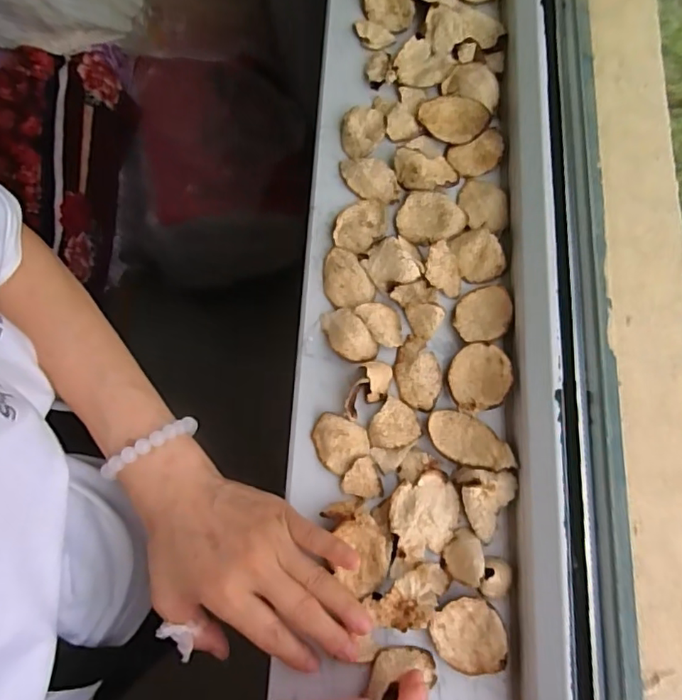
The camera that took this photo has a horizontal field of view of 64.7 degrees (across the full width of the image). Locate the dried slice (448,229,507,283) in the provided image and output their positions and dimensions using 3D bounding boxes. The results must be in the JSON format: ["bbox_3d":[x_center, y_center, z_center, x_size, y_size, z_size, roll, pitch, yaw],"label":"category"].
[{"bbox_3d":[0.104,-0.074,0.410,0.032,0.014,0.041,-27,76,-8],"label":"dried slice"}]

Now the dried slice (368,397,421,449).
[{"bbox_3d":[0.038,0.055,0.375,0.032,0.004,0.035,0,74,-1],"label":"dried slice"}]

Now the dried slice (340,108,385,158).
[{"bbox_3d":[0.018,-0.178,0.440,0.034,0.011,0.046,3,74,0],"label":"dried slice"}]

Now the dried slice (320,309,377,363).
[{"bbox_3d":[0.004,-0.011,0.393,0.028,0.010,0.046,-38,78,-11],"label":"dried slice"}]

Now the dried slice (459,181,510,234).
[{"bbox_3d":[0.114,-0.114,0.427,0.038,0.010,0.049,5,74,0],"label":"dried slice"}]

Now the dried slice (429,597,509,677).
[{"bbox_3d":[0.081,0.182,0.341,0.046,0.008,0.043,-1,74,-1],"label":"dried slice"}]

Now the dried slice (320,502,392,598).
[{"bbox_3d":[0.011,0.128,0.348,0.036,0.006,0.057,-12,75,-4],"label":"dried slice"}]

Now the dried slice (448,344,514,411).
[{"bbox_3d":[0.098,0.021,0.383,0.041,0.013,0.049,23,75,5],"label":"dried slice"}]

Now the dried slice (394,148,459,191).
[{"bbox_3d":[0.068,-0.143,0.428,0.051,0.014,0.036,10,74,2],"label":"dried slice"}]

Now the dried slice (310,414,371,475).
[{"bbox_3d":[-0.001,0.063,0.374,0.036,0.008,0.038,0,74,-1],"label":"dried slice"}]

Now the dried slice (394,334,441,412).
[{"bbox_3d":[0.056,0.016,0.387,0.032,0.006,0.054,-5,74,-2],"label":"dried slice"}]

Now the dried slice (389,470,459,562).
[{"bbox_3d":[0.056,0.109,0.356,0.050,0.009,0.048,0,74,-1],"label":"dried slice"}]

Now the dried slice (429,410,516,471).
[{"bbox_3d":[0.090,0.064,0.376,0.061,0.014,0.034,26,75,6],"label":"dried slice"}]

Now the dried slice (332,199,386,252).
[{"bbox_3d":[0.016,-0.099,0.421,0.036,0.004,0.049,18,75,4],"label":"dried slice"}]

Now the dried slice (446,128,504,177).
[{"bbox_3d":[0.113,-0.160,0.441,0.048,0.010,0.031,-21,76,-7],"label":"dried slice"}]

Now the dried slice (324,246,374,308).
[{"bbox_3d":[0.003,-0.054,0.407,0.033,0.005,0.048,-30,77,-9],"label":"dried slice"}]

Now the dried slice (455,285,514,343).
[{"bbox_3d":[0.106,-0.027,0.401,0.046,0.008,0.041,-18,75,-6],"label":"dried slice"}]

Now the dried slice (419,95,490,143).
[{"bbox_3d":[0.093,-0.193,0.445,0.055,0.007,0.040,19,75,4],"label":"dried slice"}]

